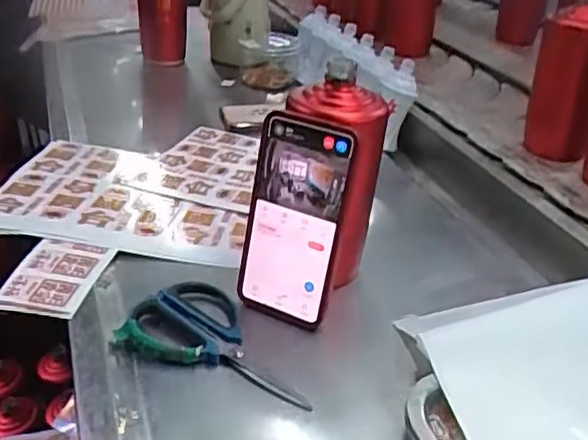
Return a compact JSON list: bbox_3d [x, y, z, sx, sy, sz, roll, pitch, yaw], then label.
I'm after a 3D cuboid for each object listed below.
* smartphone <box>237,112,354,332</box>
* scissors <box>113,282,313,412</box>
[{"bbox_3d":[-0.002,0.003,0.504,0.081,0.165,0.012,19,17,22],"label":"smartphone"},{"bbox_3d":[-0.053,0.090,0.493,0.160,0.014,0.084,13,34,19],"label":"scissors"}]

